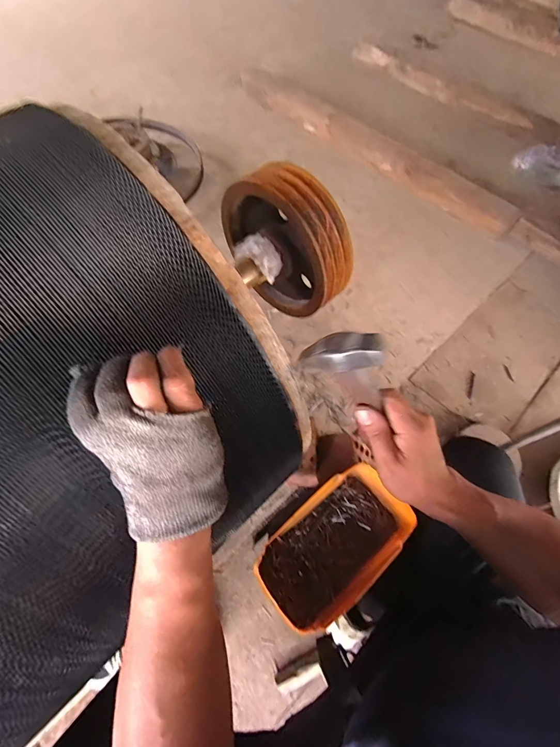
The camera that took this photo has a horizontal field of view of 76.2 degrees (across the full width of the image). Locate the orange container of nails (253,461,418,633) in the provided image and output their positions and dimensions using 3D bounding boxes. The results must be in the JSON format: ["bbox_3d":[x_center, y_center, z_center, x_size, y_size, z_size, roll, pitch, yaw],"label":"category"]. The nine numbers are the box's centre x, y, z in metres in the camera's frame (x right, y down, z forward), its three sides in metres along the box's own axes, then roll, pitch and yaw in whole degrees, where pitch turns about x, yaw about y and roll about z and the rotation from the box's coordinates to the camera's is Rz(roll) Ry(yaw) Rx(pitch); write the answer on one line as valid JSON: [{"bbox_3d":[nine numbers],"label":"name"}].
[{"bbox_3d":[0.080,0.233,0.493,0.219,0.061,0.130,-37,69,-20],"label":"orange container of nails"}]

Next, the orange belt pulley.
[{"bbox_3d":[0.011,-0.256,0.719,0.287,0.262,0.094,40,67,17],"label":"orange belt pulley"}]

